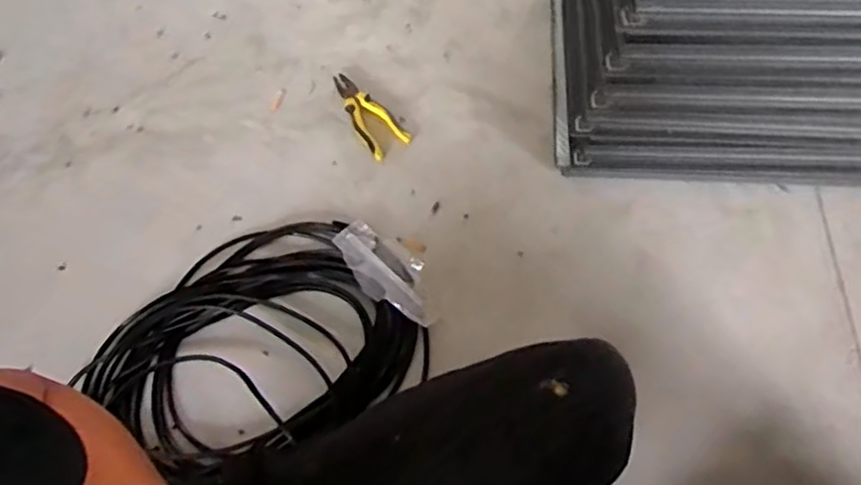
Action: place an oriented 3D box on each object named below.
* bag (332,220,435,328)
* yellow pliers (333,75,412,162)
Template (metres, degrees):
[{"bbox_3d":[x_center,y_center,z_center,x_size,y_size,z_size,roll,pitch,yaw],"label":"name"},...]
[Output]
[{"bbox_3d":[-0.065,0.046,1.093,0.209,0.031,0.100,39,72,16],"label":"bag"},{"bbox_3d":[-0.119,-0.243,1.251,0.079,0.013,0.197,-32,69,-13],"label":"yellow pliers"}]

